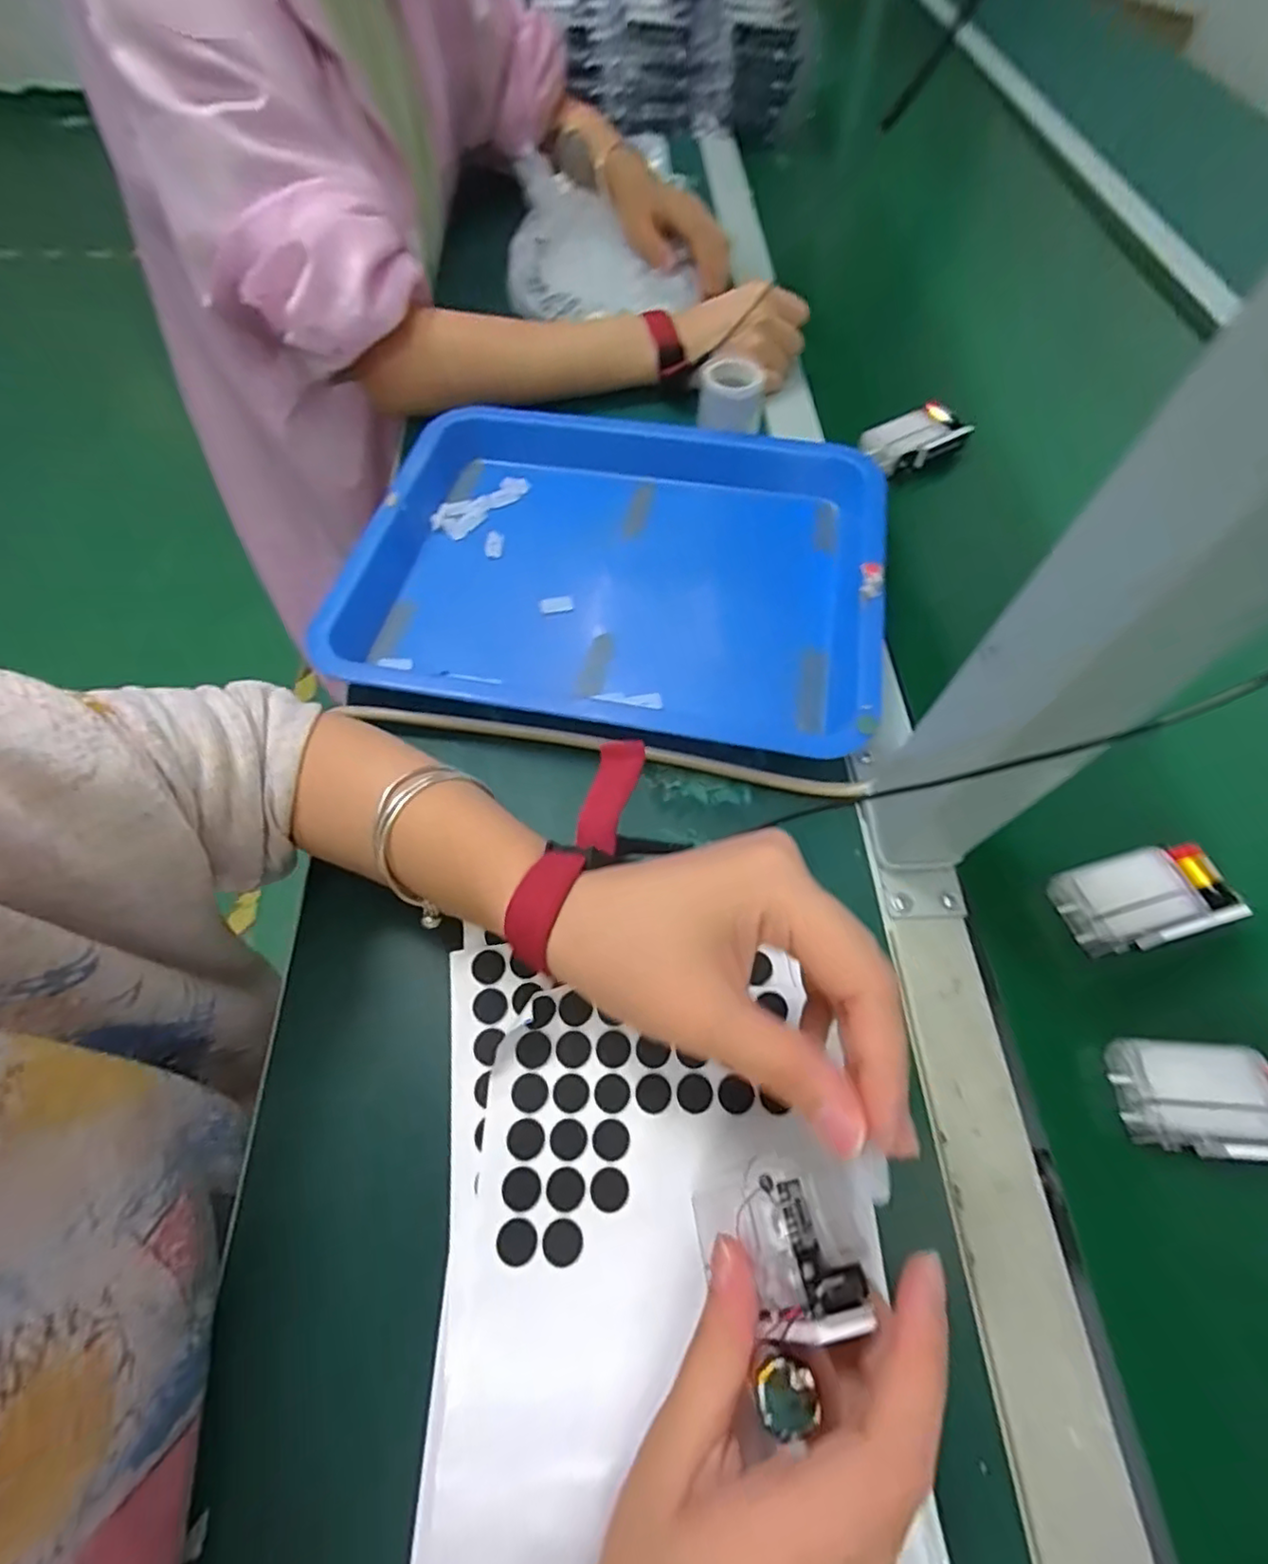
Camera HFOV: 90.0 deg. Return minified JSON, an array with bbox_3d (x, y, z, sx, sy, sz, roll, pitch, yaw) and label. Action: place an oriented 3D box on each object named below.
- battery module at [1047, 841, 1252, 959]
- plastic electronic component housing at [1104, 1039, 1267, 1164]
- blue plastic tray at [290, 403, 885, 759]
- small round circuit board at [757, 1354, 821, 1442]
[{"bbox_3d":[0.249,0.056,0.310,0.074,0.022,0.043,-13,62,-6],"label":"battery module"},{"bbox_3d":[0.250,0.136,0.270,0.076,0.019,0.044,4,62,2],"label":"plastic electronic component housing"},{"bbox_3d":[-0.009,-0.140,0.409,0.320,0.043,0.264,8,62,5],"label":"blue plastic tray"},{"bbox_3d":[0.040,0.159,0.164,0.015,0.005,0.015,1,59,-2],"label":"small round circuit board"}]

